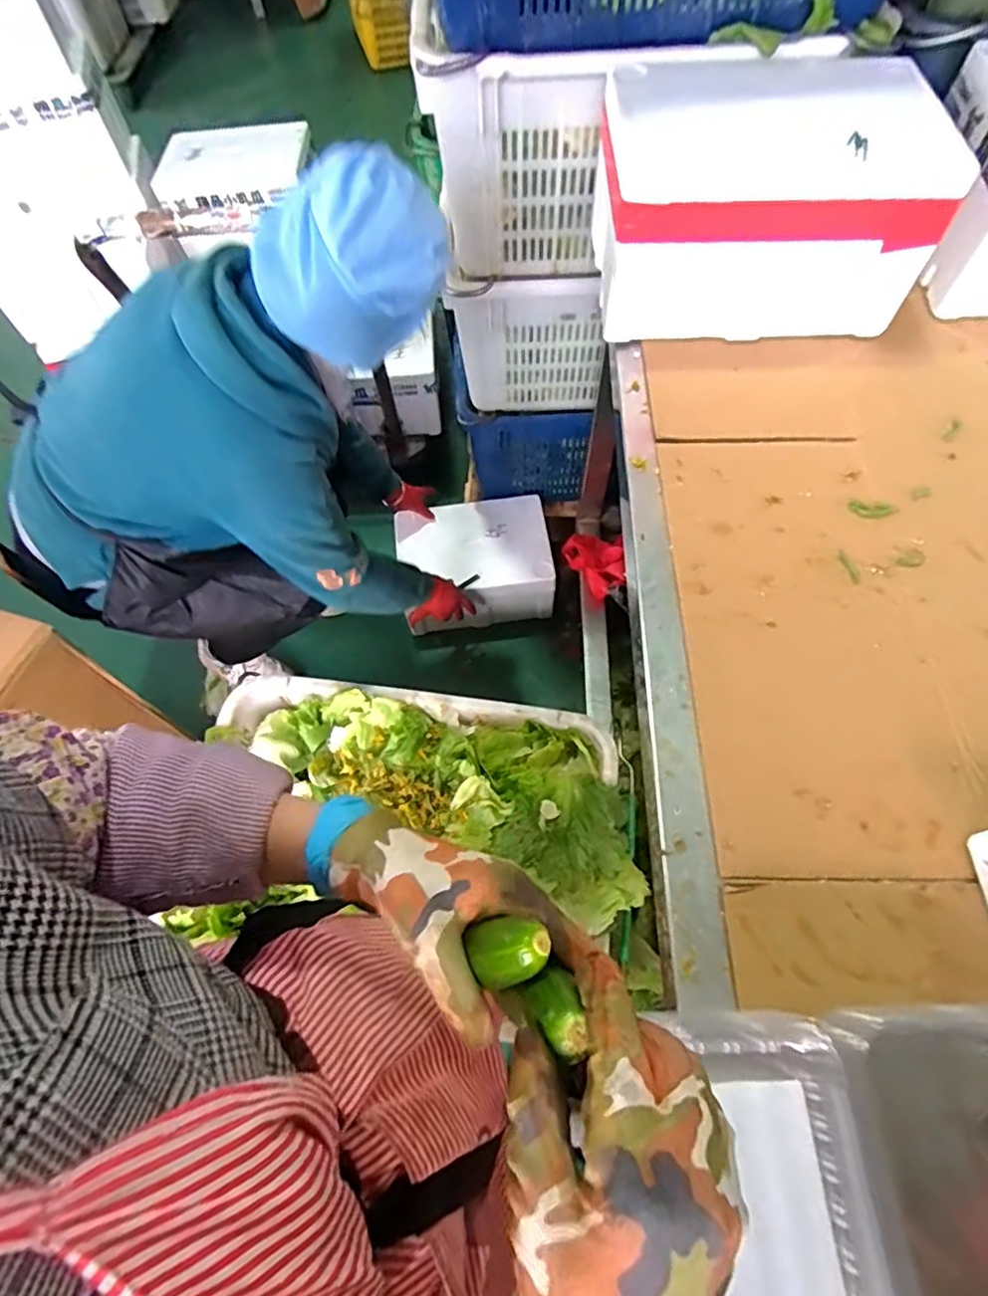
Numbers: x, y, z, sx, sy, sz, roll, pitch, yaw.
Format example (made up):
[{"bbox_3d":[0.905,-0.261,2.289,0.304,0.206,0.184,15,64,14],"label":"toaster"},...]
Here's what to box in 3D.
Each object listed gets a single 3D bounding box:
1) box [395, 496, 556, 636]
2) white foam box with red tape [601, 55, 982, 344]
[{"bbox_3d":[-0.043,-0.184,1.441,0.338,0.215,0.233,-11,64,-4],"label":"box"},{"bbox_3d":[0.312,-0.536,0.741,0.349,0.197,0.227,0,63,2],"label":"white foam box with red tape"}]

